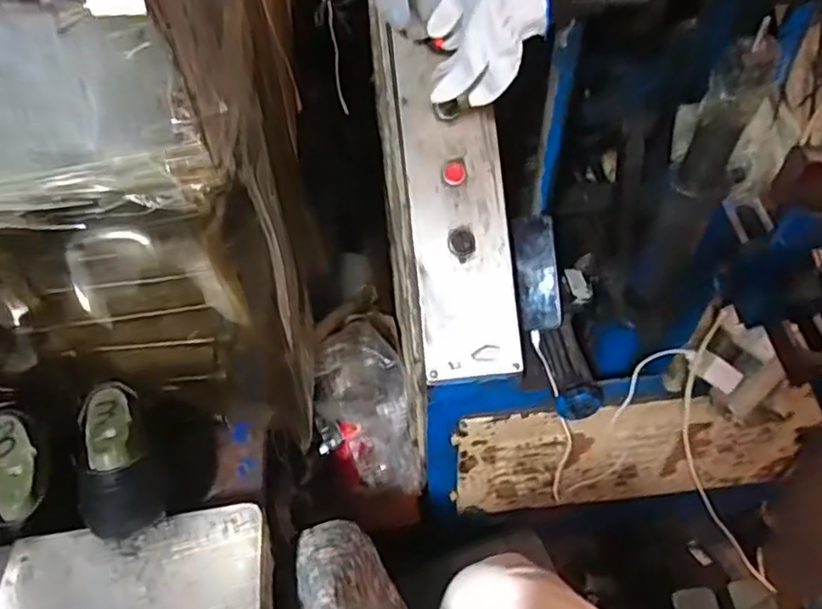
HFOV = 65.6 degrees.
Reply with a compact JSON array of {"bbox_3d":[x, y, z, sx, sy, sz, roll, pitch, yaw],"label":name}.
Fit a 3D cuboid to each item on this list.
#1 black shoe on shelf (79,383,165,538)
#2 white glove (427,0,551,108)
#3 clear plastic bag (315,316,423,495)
[{"bbox_3d":[-0.270,0.137,0.583,0.070,0.074,0.150,-17,49,-11],"label":"black shoe on shelf"},{"bbox_3d":[0.080,-0.281,0.676,0.121,0.110,0.069,1,48,4],"label":"white glove"},{"bbox_3d":[-0.078,0.164,1.037,0.150,0.135,0.239,-10,48,-6],"label":"clear plastic bag"}]

